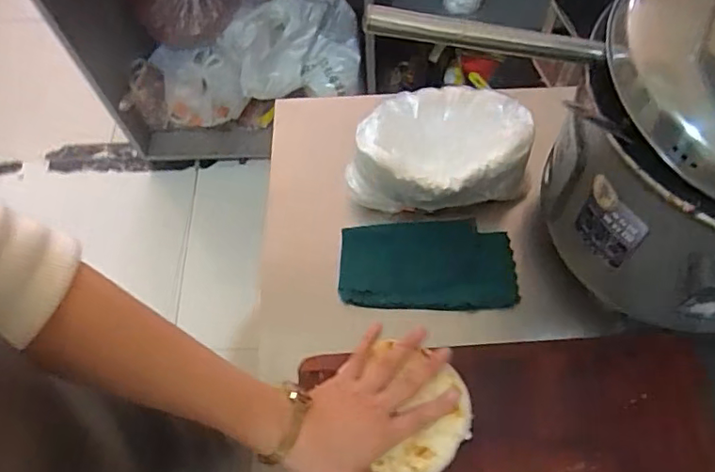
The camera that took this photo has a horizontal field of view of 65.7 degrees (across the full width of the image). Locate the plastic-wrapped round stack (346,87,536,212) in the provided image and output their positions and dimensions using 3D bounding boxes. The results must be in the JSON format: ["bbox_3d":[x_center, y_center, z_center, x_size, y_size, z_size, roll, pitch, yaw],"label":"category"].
[{"bbox_3d":[0.090,-0.091,0.607,0.191,0.092,0.128,5,64,6],"label":"plastic-wrapped round stack"}]

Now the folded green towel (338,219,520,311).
[{"bbox_3d":[0.077,0.033,0.610,0.188,0.023,0.101,0,64,3],"label":"folded green towel"}]

